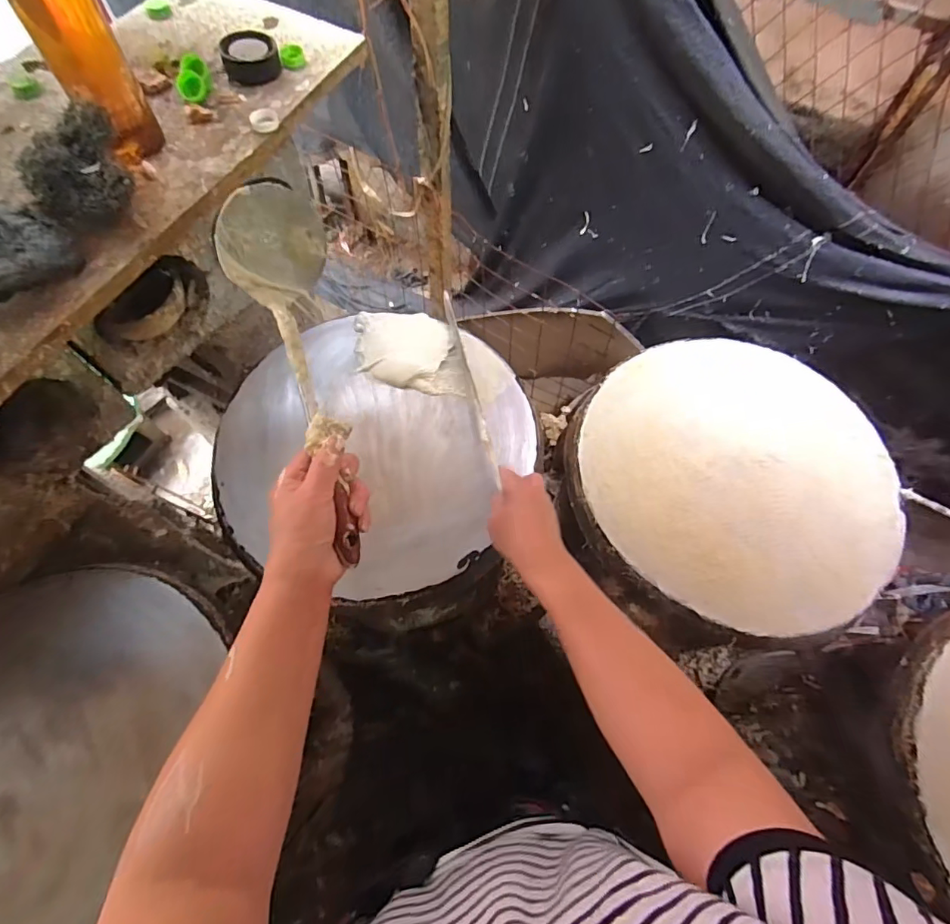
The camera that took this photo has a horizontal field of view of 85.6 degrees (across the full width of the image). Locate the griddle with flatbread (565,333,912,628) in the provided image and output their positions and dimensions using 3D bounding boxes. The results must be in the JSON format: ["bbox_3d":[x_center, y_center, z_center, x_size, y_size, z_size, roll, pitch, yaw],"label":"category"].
[{"bbox_3d":[0.308,0.011,0.609,0.360,0.021,0.357,1,66,-2],"label":"griddle with flatbread"}]

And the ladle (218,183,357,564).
[{"bbox_3d":[-0.149,-0.076,0.445,0.082,0.069,0.326,-14,82,-8],"label":"ladle"}]

